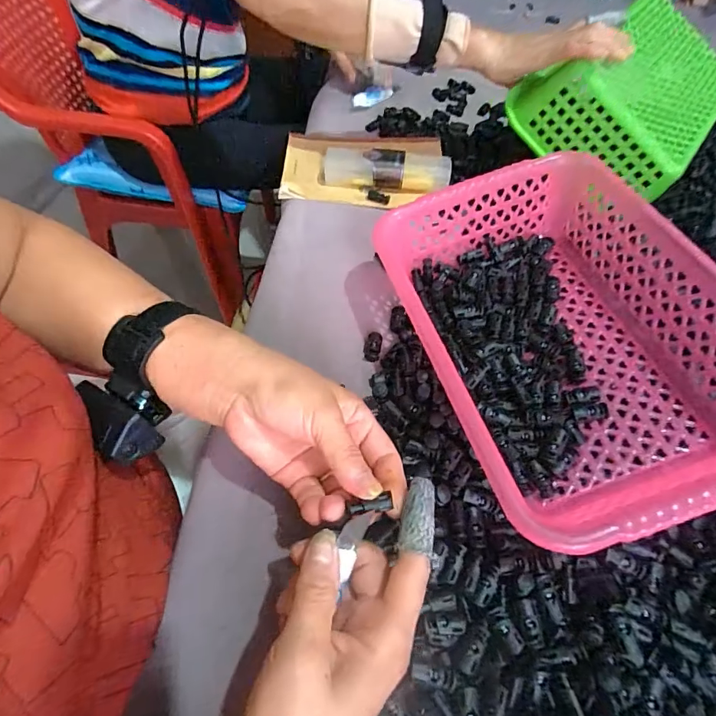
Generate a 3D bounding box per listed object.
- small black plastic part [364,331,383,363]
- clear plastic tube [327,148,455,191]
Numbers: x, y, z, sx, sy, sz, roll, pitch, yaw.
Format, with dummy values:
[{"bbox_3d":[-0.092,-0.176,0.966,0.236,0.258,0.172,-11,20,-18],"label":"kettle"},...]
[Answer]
[{"bbox_3d":[0.014,-0.011,0.406,0.015,0.006,0.030,10,57,2],"label":"small black plastic part"},{"bbox_3d":[0.035,-0.237,0.549,0.156,0.035,0.046,10,57,2],"label":"clear plastic tube"}]

